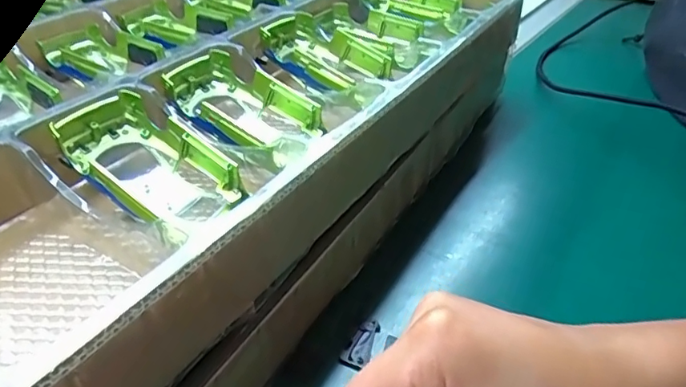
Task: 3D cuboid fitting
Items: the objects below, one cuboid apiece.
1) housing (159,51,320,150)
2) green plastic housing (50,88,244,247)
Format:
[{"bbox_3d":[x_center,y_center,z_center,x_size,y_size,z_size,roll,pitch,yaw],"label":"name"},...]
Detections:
[{"bbox_3d":[-0.068,-0.059,0.337,0.089,0.036,0.058,25,42,31],"label":"housing"},{"bbox_3d":[-0.108,-0.020,0.288,0.094,0.040,0.053,23,41,30],"label":"green plastic housing"}]

